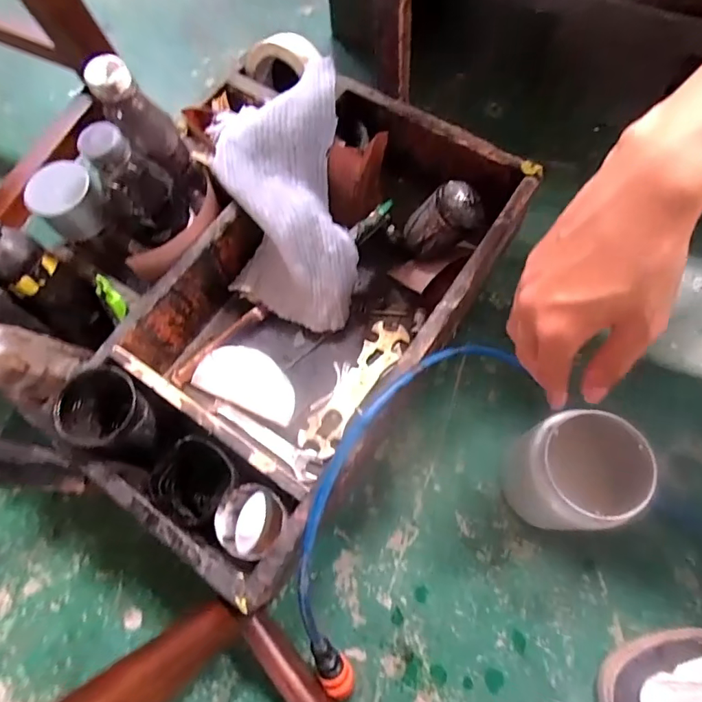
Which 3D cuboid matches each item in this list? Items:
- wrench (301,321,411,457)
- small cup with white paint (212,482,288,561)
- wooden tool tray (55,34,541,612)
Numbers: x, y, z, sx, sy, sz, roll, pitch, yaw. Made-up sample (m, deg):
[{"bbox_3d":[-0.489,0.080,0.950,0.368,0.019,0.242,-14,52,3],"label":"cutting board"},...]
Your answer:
[{"bbox_3d":[0.005,0.037,0.494,0.039,0.006,0.161,31,72,14],"label":"wrench"},{"bbox_3d":[-0.083,0.140,0.386,0.059,0.061,0.056,-1,69,3],"label":"small cup with white paint"},{"bbox_3d":[-0.076,-0.060,0.478,0.330,0.159,0.466,32,72,14],"label":"wooden tool tray"}]

